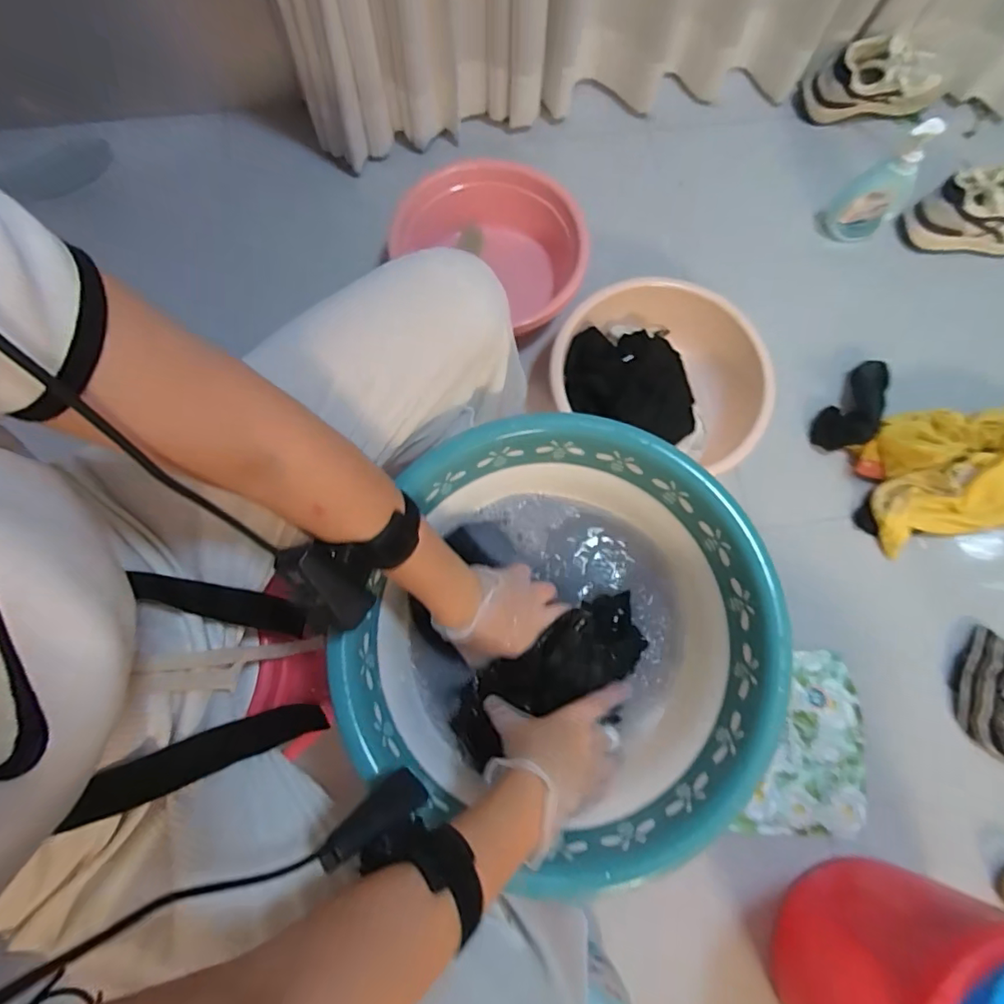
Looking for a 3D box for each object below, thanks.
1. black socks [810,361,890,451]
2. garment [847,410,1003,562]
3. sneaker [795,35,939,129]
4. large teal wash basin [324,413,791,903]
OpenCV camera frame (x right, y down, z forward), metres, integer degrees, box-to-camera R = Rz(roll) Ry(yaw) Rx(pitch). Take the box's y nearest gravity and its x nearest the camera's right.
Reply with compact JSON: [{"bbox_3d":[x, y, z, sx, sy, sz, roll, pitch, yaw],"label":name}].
[{"bbox_3d":[0.583,-0.155,0.903,0.075,0.061,0.160,37,77,8],"label":"black socks"},{"bbox_3d":[0.718,-0.053,0.860,0.299,0.119,0.198,-16,76,-6],"label":"garment"},{"bbox_3d":[0.690,-0.782,1.022,0.233,0.119,0.085,-11,76,-5],"label":"sneaker"},{"bbox_3d":[0.051,0.117,0.501,0.326,0.123,0.358,0,75,-2],"label":"large teal wash basin"}]

